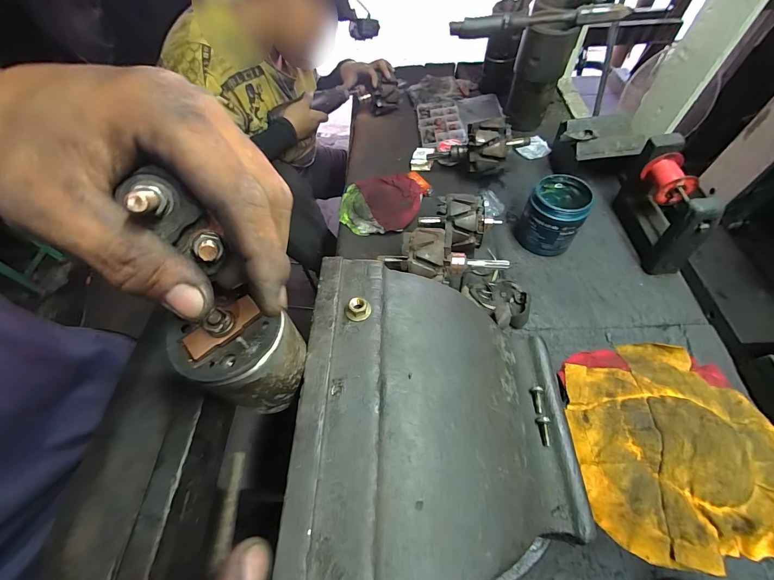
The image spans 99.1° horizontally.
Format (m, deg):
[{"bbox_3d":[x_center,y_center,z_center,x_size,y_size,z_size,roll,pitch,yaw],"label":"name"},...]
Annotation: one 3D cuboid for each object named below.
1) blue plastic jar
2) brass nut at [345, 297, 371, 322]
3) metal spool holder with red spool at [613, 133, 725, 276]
[{"bbox_3d":[0.276,-0.124,0.551,0.082,0.100,0.089,-1,57,2],"label":"blue plastic jar"},{"bbox_3d":[-0.019,0.013,0.217,0.014,0.008,0.014,-1,57,2],"label":"brass nut"},{"bbox_3d":[0.433,-0.141,0.527,0.064,0.146,0.198,3,58,4],"label":"metal spool holder with red spool"}]

